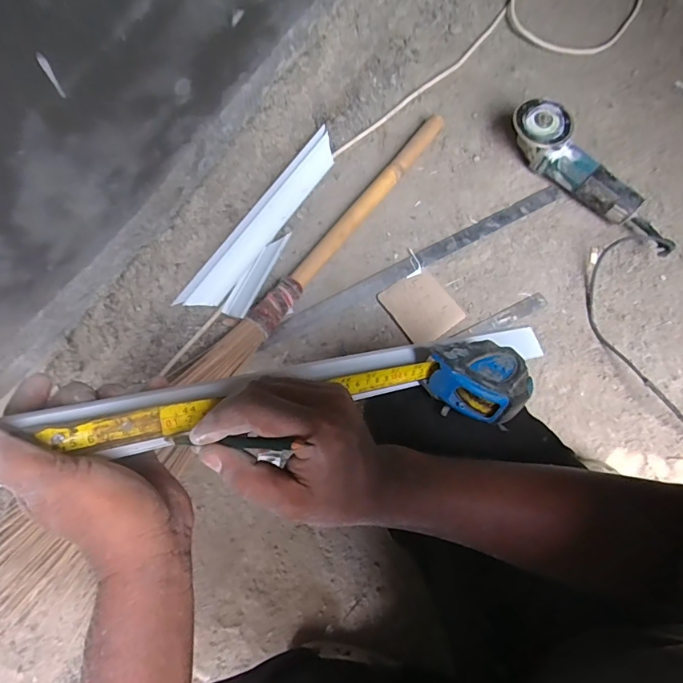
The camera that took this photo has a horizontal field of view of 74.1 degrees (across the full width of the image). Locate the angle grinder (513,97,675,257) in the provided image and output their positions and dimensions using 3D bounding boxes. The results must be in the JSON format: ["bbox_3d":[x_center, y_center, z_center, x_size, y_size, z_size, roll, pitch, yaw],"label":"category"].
[{"bbox_3d":[0.447,-0.291,0.801,0.349,0.082,0.082,42,79,9],"label":"angle grinder"}]

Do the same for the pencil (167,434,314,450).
[{"bbox_3d":[-0.071,0.064,0.286,0.098,0.008,0.007,-4,75,22],"label":"pencil"}]

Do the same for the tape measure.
[{"bbox_3d":[-0.007,0.053,0.364,0.390,0.053,0.076,-8,75,-23],"label":"tape measure"}]

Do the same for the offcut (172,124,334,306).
[{"bbox_3d":[-0.135,-0.213,0.802,0.060,0.023,0.398,40,79,-18],"label":"offcut"}]

